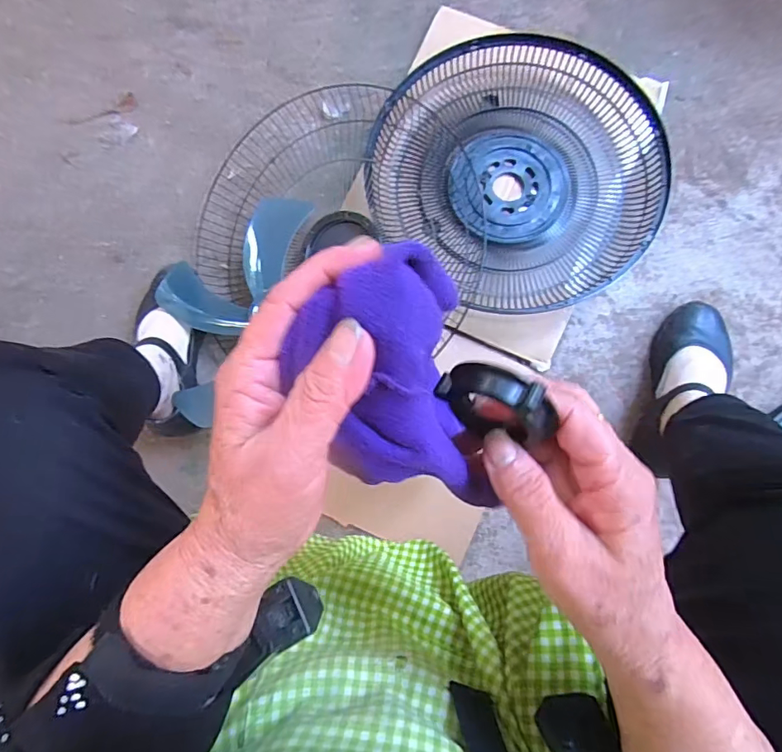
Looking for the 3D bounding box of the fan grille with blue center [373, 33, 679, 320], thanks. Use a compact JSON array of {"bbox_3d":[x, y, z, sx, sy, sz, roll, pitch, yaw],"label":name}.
[{"bbox_3d":[0.179,-0.294,0.687,0.398,0.074,0.374,0,85,3],"label":"fan grille with blue center"}]

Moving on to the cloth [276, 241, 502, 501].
[{"bbox_3d":[0.000,0.008,0.199,0.071,0.062,0.109,-12,84,2],"label":"cloth"}]

